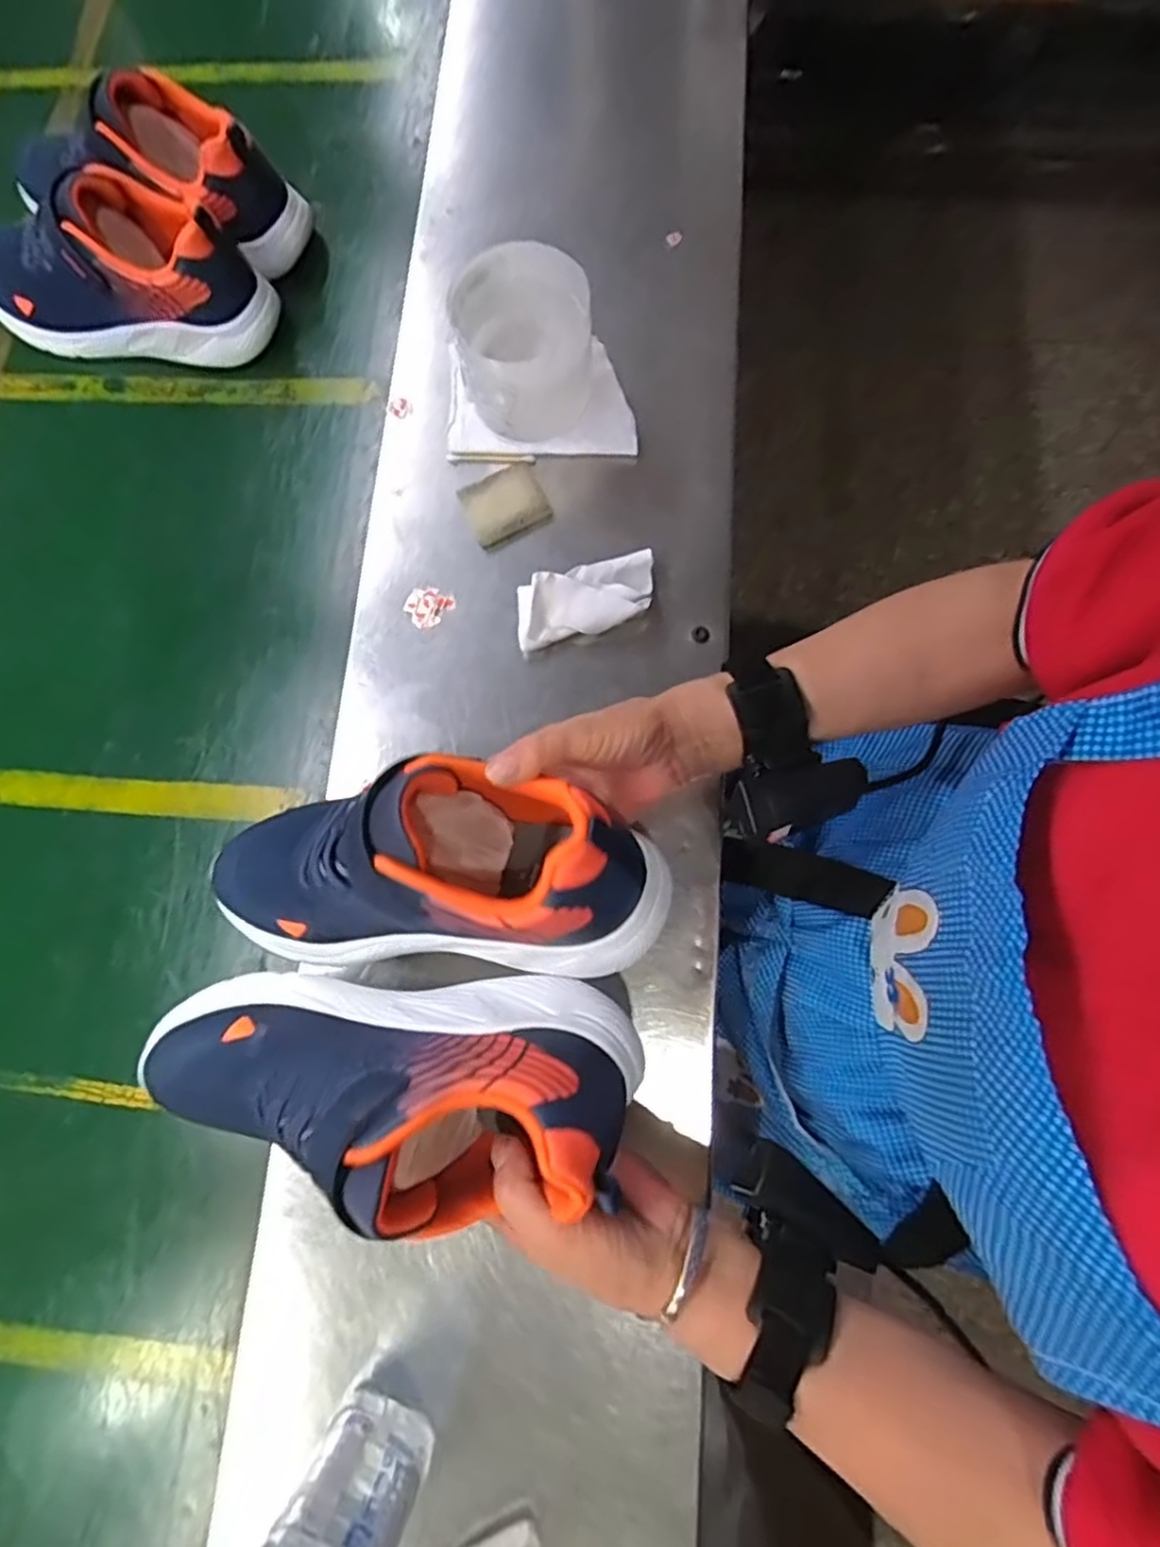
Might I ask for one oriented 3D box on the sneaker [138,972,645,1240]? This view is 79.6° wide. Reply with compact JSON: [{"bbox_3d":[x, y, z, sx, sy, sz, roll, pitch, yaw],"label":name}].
[{"bbox_3d":[-0.105,0.153,0.340,0.253,0.080,0.106,0,76,12],"label":"sneaker"}]

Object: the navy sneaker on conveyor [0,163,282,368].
[{"bbox_3d":[-0.394,-0.415,0.573,0.261,0.111,0.087,5,76,3],"label":"navy sneaker on conveyor"}]

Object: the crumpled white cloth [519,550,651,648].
[{"bbox_3d":[0.004,-0.121,0.490,0.101,0.025,0.046,-17,77,0],"label":"crumpled white cloth"}]

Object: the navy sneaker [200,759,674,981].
[{"bbox_3d":[-0.096,0.048,0.371,0.259,0.096,0.103,-4,75,21],"label":"navy sneaker"}]

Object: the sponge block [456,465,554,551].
[{"bbox_3d":[-0.057,-0.202,0.519,0.057,0.015,0.051,-25,77,-2],"label":"sponge block"}]

